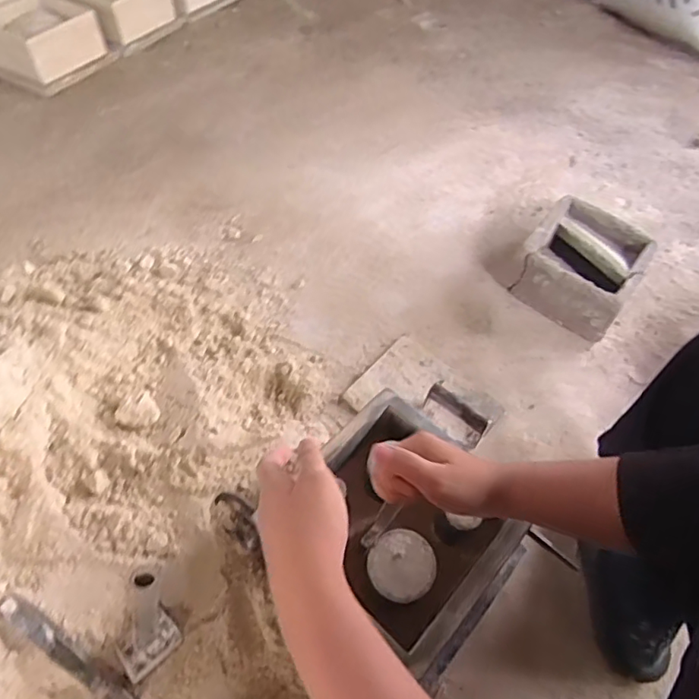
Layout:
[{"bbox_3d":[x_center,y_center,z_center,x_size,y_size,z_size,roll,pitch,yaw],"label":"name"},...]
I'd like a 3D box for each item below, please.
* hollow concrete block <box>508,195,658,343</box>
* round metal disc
[{"bbox_3d":[0.416,-0.150,0.981,0.189,0.109,0.198,33,59,17],"label":"hollow concrete block"},{"bbox_3d":[0.057,0.235,0.589,0.074,0.007,0.070,2,51,-3],"label":"round metal disc"}]

